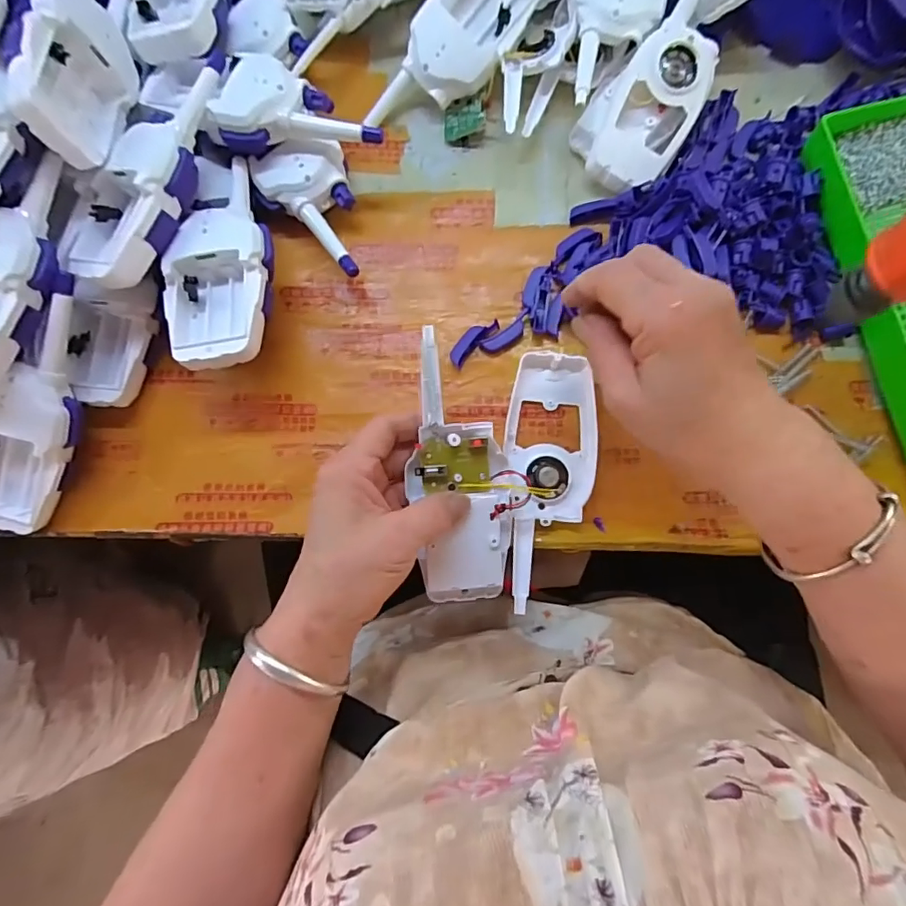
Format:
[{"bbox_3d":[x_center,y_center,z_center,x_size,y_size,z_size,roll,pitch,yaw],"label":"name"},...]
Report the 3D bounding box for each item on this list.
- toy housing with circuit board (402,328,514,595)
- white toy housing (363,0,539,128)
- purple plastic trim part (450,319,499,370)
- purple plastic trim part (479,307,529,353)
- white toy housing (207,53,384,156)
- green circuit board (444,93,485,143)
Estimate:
[{"bbox_3d":[0.003,0.012,0.320,0.059,0.018,0.162,-9,94,3],"label":"toy housing with circuit board"},{"bbox_3d":[0.000,-0.292,0.385,0.155,0.036,0.060,-44,97,6],"label":"white toy housing"},{"bbox_3d":[0.014,-0.079,0.365,0.014,0.006,0.042,43,85,8],"label":"purple plastic trim part"},{"bbox_3d":[0.039,-0.084,0.364,0.042,0.004,0.013,-36,82,-4],"label":"purple plastic trim part"},{"bbox_3d":[-0.103,-0.235,0.352,0.111,0.031,0.060,4,81,3],"label":"white toy housing"},{"bbox_3d":[0.007,-0.252,0.394,0.031,0.005,0.027,-7,86,24],"label":"green circuit board"}]

